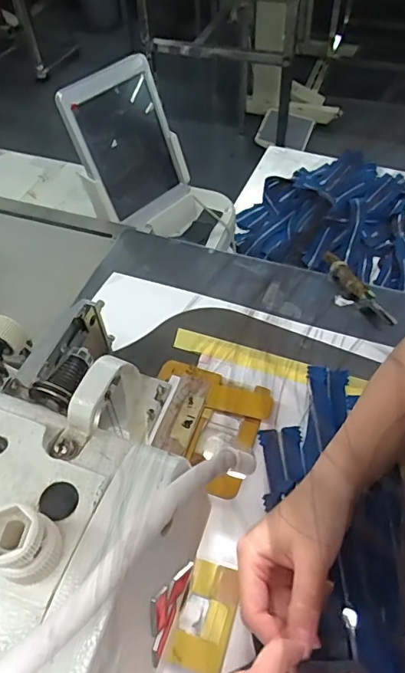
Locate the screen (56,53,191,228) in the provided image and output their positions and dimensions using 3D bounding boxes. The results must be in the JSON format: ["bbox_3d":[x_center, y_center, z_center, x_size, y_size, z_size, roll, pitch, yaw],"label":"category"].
[{"bbox_3d":[-0.101,-0.275,0.710,0.149,0.208,0.027,-39,43,-22],"label":"screen"}]

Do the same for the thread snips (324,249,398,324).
[{"bbox_3d":[0.174,-0.056,0.556,0.022,0.016,0.120,-22,55,-13],"label":"thread snips"}]

